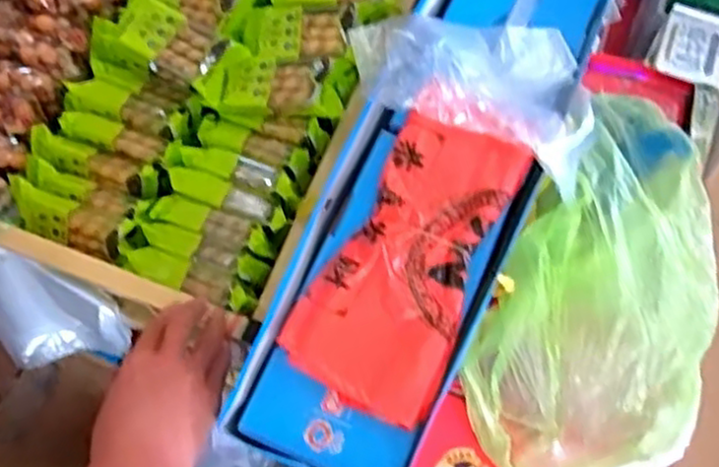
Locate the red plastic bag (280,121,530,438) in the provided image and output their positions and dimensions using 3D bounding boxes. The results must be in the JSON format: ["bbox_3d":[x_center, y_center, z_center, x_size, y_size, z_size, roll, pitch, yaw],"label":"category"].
[{"bbox_3d":[0.042,0.020,0.543,0.114,0.020,0.228,28,72,9],"label":"red plastic bag"}]

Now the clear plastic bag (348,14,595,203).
[{"bbox_3d":[0.100,-0.140,0.591,0.210,0.031,0.133,24,71,8],"label":"clear plastic bag"}]

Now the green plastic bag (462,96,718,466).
[{"bbox_3d":[0.238,0.062,0.668,0.209,0.140,0.378,23,71,7],"label":"green plastic bag"}]

